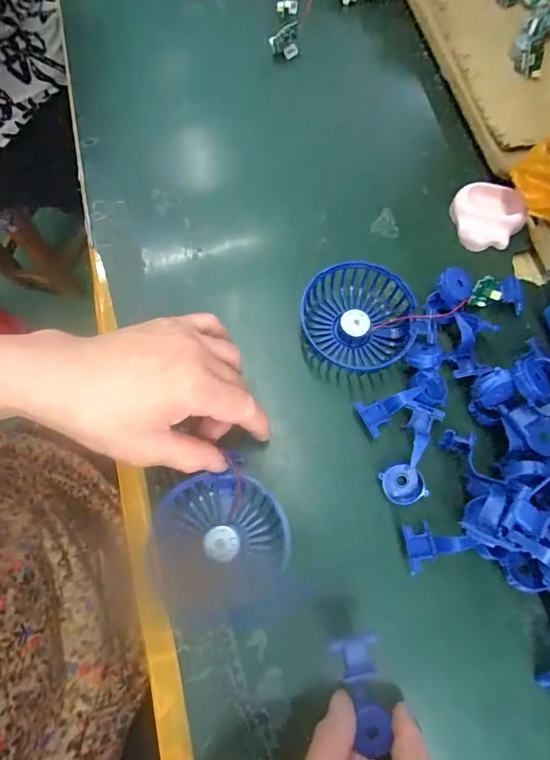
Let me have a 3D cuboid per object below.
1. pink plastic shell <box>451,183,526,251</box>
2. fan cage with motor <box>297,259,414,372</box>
[{"bbox_3d":[0.189,-0.147,0.368,0.053,0.020,0.062,-12,73,-7],"label":"pink plastic shell"},{"bbox_3d":[0.068,-0.051,0.336,0.087,0.034,0.081,1,72,-3],"label":"fan cage with motor"}]

